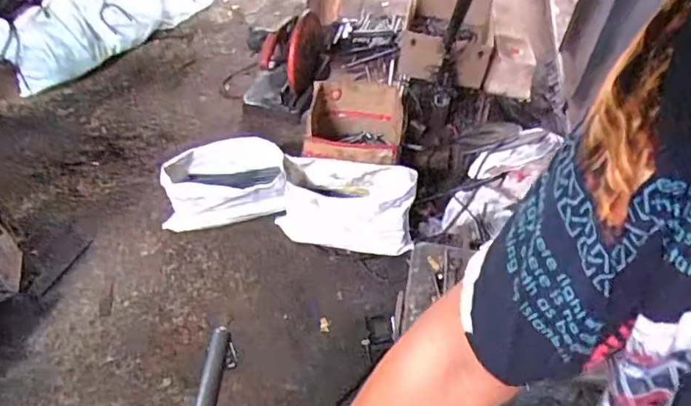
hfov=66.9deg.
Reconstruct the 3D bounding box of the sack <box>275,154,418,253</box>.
[{"bbox_3d":[-0.003,0.014,1.646,0.424,0.322,0.167,10,44,9],"label":"sack"}]

